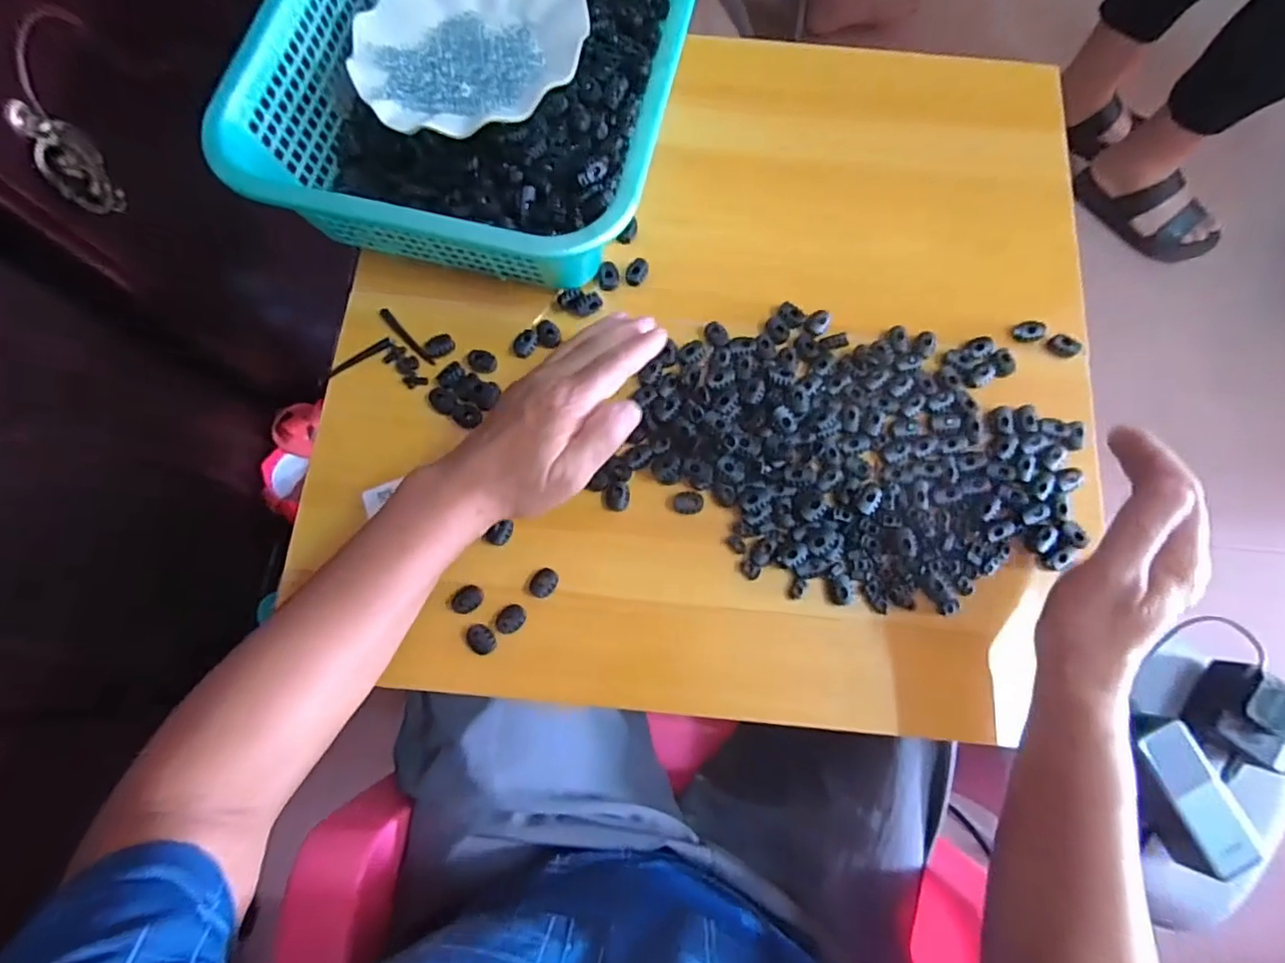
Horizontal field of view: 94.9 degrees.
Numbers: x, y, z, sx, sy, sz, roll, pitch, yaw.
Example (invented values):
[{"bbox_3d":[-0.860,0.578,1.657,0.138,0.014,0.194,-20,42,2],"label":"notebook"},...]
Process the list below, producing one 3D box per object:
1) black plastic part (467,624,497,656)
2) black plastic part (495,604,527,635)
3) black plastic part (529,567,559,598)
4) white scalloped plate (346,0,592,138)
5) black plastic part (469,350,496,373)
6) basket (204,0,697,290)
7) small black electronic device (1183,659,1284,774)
[{"bbox_3d":[-0.113,0.110,0.413,0.017,0.004,0.023,-41,81,-10],"label":"black plastic part"},{"bbox_3d":[-0.094,0.097,0.416,0.022,0.004,0.018,-37,80,-9],"label":"black plastic part"},{"bbox_3d":[-0.071,0.073,0.425,0.017,0.007,0.021,31,77,6],"label":"black plastic part"},{"bbox_3d":[-0.140,-0.349,0.467,0.178,0.033,0.179,0,76,-1],"label":"white scalloped plate"},{"bbox_3d":[-0.126,-0.094,0.462,0.021,0.005,0.017,26,77,5],"label":"black plastic part"},{"bbox_3d":[-0.118,-0.347,0.474,0.298,0.087,0.369,13,76,2],"label":"basket"},{"bbox_3d":[0.589,0.228,0.569,0.076,0.050,0.076,38,78,8],"label":"small black electronic device"}]

